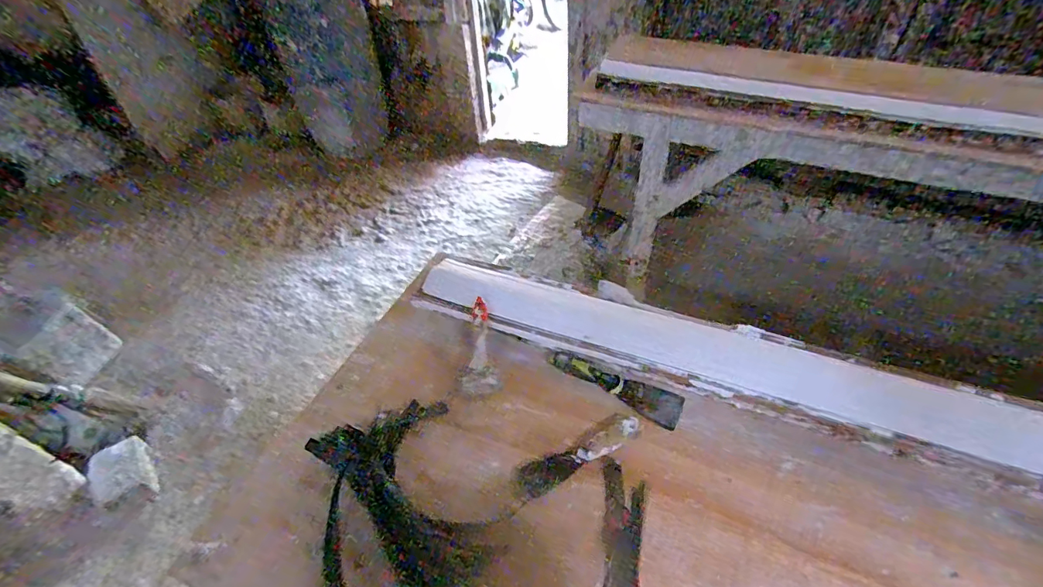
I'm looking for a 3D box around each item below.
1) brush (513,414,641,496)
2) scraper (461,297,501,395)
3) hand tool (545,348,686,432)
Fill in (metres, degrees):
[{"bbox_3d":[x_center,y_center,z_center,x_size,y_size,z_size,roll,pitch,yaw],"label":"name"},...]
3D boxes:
[{"bbox_3d":[0.077,0.207,0.602,0.169,0.022,0.039,-22,48,-17],"label":"brush"},{"bbox_3d":[-0.059,0.077,0.691,0.054,0.012,0.148,-1,62,1],"label":"scraper"},{"bbox_3d":[0.129,0.132,0.661,0.193,0.016,0.042,18,49,20],"label":"hand tool"}]

